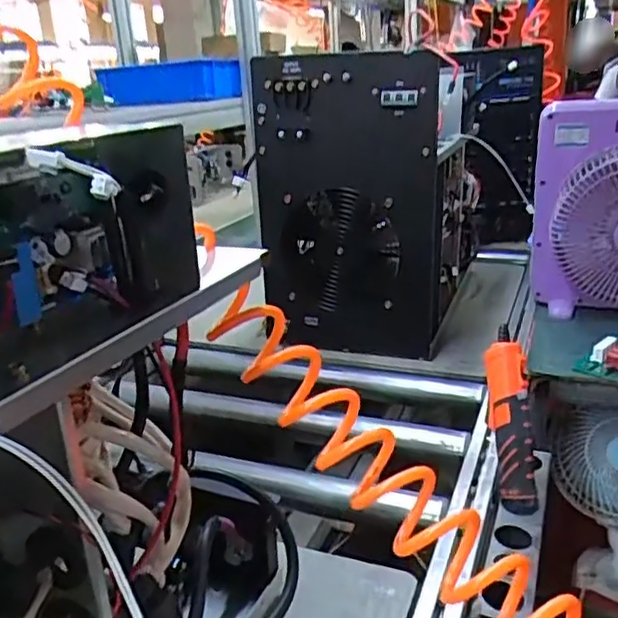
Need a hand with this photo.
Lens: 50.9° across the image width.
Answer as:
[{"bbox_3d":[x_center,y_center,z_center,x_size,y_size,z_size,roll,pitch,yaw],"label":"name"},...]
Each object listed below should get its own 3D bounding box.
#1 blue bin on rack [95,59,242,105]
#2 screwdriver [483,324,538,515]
[{"bbox_3d":[-0.306,-0.481,1.382,0.272,0.076,0.148,7,23,27],"label":"blue bin on rack"},{"bbox_3d":[0.235,0.129,0.773,0.047,0.212,0.055,-3,-10,1],"label":"screwdriver"}]

